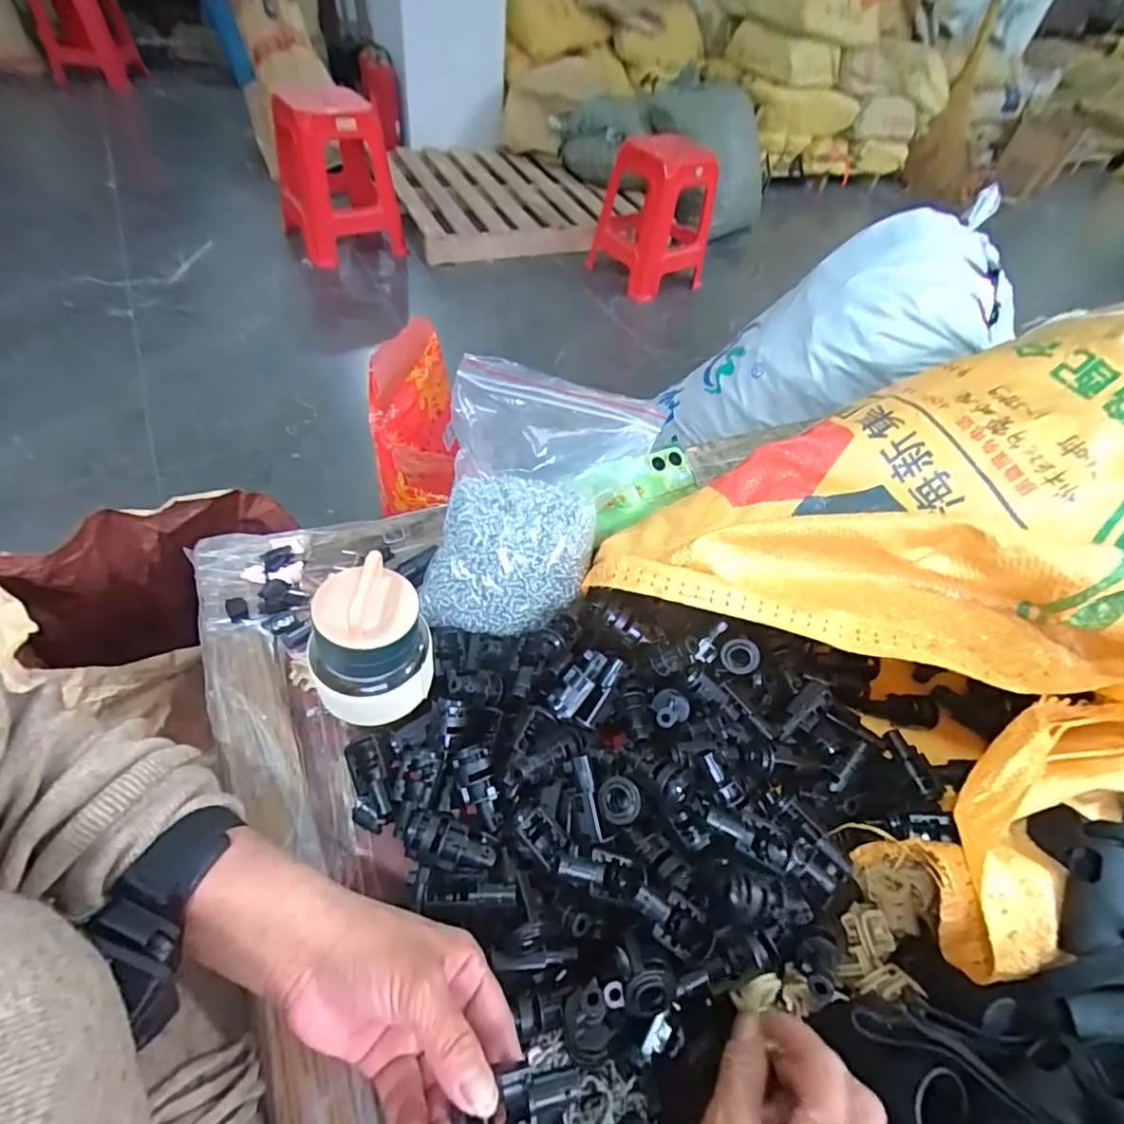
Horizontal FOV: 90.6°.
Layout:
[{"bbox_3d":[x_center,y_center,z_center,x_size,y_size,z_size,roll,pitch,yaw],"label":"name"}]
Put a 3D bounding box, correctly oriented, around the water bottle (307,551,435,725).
[{"bbox_3d":[-0.119,0.055,0.351,0.069,0.109,0.071,1,54,-1],"label":"water bottle"}]

